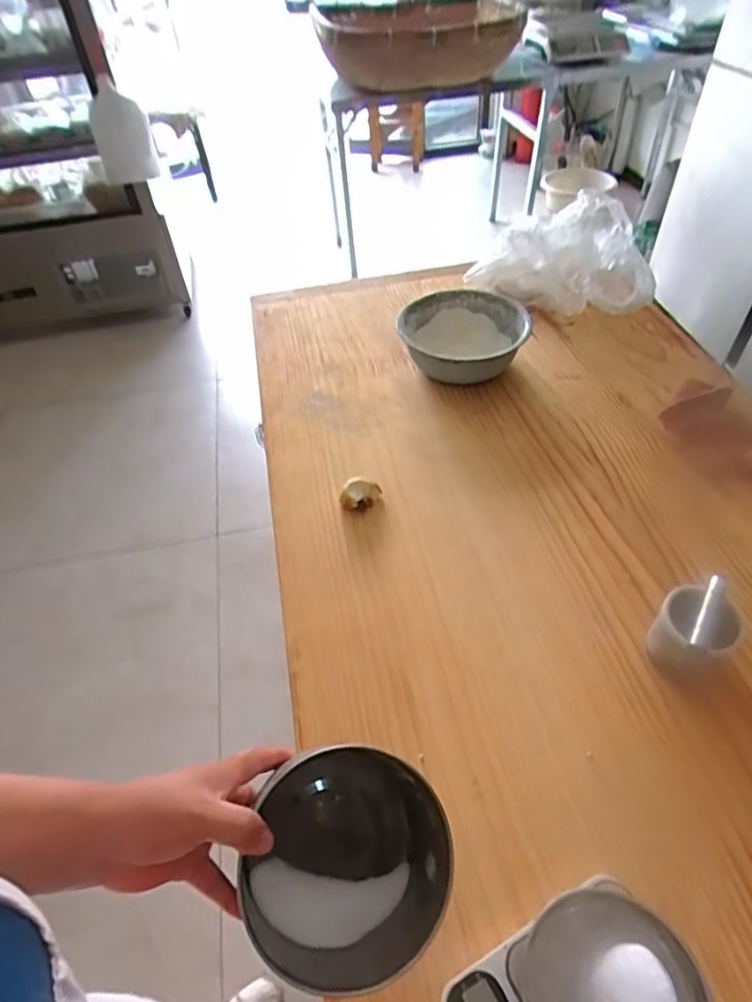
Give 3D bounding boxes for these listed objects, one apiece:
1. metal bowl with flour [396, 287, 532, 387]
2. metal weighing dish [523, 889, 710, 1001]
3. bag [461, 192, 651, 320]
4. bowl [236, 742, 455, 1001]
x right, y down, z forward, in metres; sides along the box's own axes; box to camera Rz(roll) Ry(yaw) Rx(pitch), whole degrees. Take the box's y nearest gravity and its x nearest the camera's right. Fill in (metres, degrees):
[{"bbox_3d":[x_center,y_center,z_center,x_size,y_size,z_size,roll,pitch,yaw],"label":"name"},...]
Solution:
[{"bbox_3d":[0.149,-0.291,1.024,0.207,0.088,0.190,-4,48,4],"label":"metal bowl with flour"},{"bbox_3d":[0.176,0.370,0.430,0.123,0.021,0.126,-4,48,4],"label":"metal weighing dish"},{"bbox_3d":[0.347,-0.455,1.100,0.344,0.175,0.131,6,49,12],"label":"bag"},{"bbox_3d":[-0.019,0.256,0.408,0.132,0.069,0.134,-4,48,4],"label":"bowl"}]

